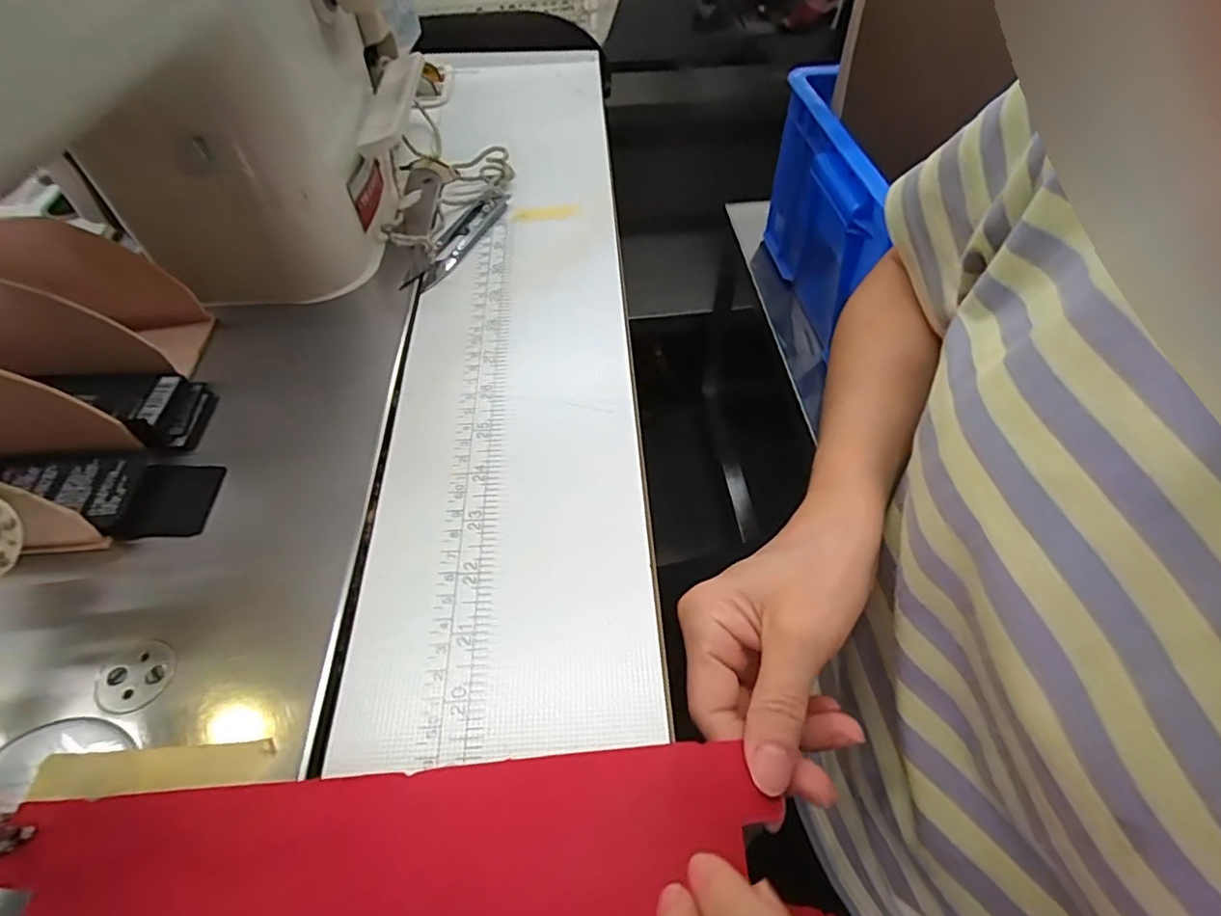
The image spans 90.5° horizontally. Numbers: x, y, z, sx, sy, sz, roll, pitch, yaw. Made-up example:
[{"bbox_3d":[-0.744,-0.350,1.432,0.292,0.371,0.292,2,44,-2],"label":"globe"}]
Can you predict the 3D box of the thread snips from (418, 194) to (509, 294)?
[{"bbox_3d":[-0.094,-0.140,0.381,0.022,0.008,0.099,18,55,13],"label":"thread snips"}]

